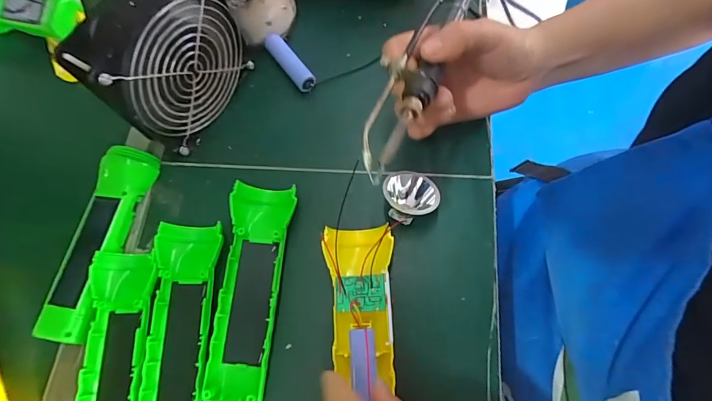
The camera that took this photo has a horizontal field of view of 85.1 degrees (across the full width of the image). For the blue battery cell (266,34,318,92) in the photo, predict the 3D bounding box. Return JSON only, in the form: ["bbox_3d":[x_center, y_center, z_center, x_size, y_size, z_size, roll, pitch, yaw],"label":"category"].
[{"bbox_3d":[-0.063,-0.131,0.372,0.018,0.017,0.067,-36,69,-7],"label":"blue battery cell"}]

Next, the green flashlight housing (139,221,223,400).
[{"bbox_3d":[-0.129,0.095,0.288,0.049,0.025,0.160,-4,69,6],"label":"green flashlight housing"}]

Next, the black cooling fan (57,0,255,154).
[{"bbox_3d":[-0.149,-0.112,0.316,0.045,0.122,0.120,28,75,14],"label":"black cooling fan"}]

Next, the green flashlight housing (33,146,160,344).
[{"bbox_3d":[-0.215,0.030,0.319,0.043,0.025,0.159,8,71,10],"label":"green flashlight housing"}]

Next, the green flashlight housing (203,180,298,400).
[{"bbox_3d":[-0.080,0.063,0.293,0.047,0.020,0.161,2,70,8],"label":"green flashlight housing"}]

